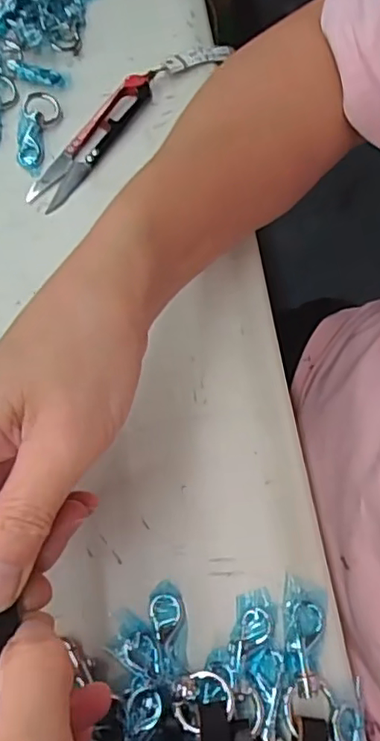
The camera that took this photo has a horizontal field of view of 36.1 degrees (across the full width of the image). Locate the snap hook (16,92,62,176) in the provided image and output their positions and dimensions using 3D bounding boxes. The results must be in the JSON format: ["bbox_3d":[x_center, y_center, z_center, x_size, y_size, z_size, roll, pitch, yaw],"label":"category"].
[{"bbox_3d":[-0.093,-0.145,0.353,0.021,0.009,0.057,6,67,1],"label":"snap hook"}]

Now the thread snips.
[{"bbox_3d":[-0.056,-0.141,0.349,0.023,0.018,0.109,31,69,11],"label":"thread snips"}]

